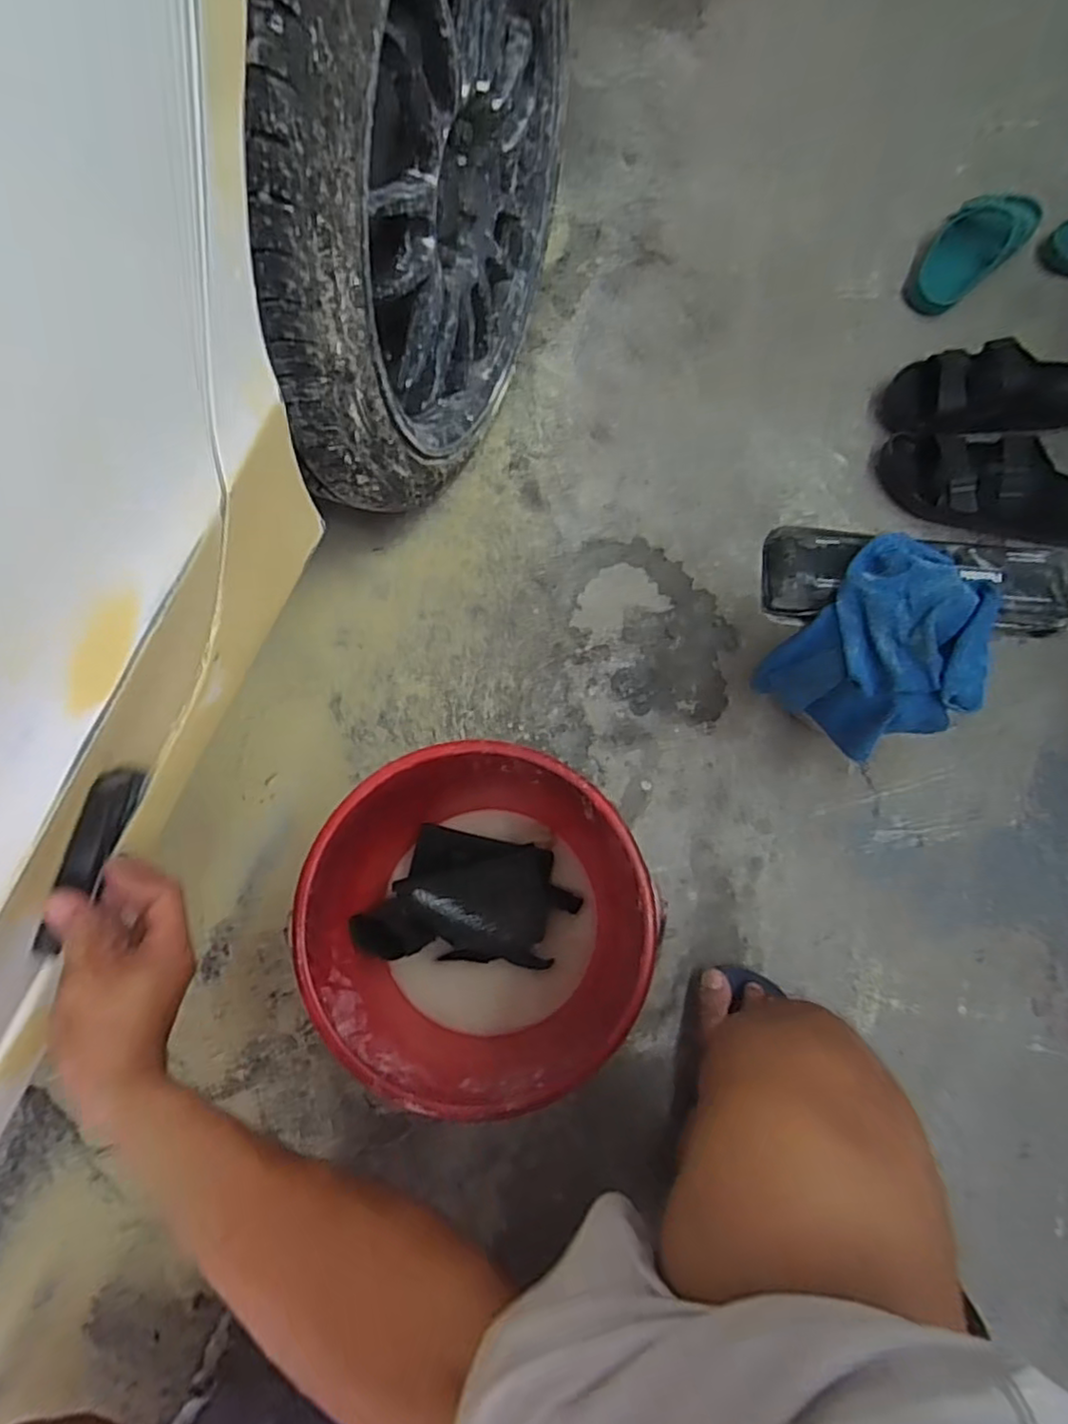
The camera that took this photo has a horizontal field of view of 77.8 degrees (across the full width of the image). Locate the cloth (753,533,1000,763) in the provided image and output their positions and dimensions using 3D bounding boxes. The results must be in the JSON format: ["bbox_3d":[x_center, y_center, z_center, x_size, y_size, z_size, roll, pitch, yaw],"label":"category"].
[{"bbox_3d":[0.343,-0.055,0.634,0.155,0.161,0.166,-42,77,-13],"label":"cloth"}]

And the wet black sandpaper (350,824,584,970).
[{"bbox_3d":[-0.054,0.174,0.623,0.193,0.088,0.121,8,72,2],"label":"wet black sandpaper"}]

